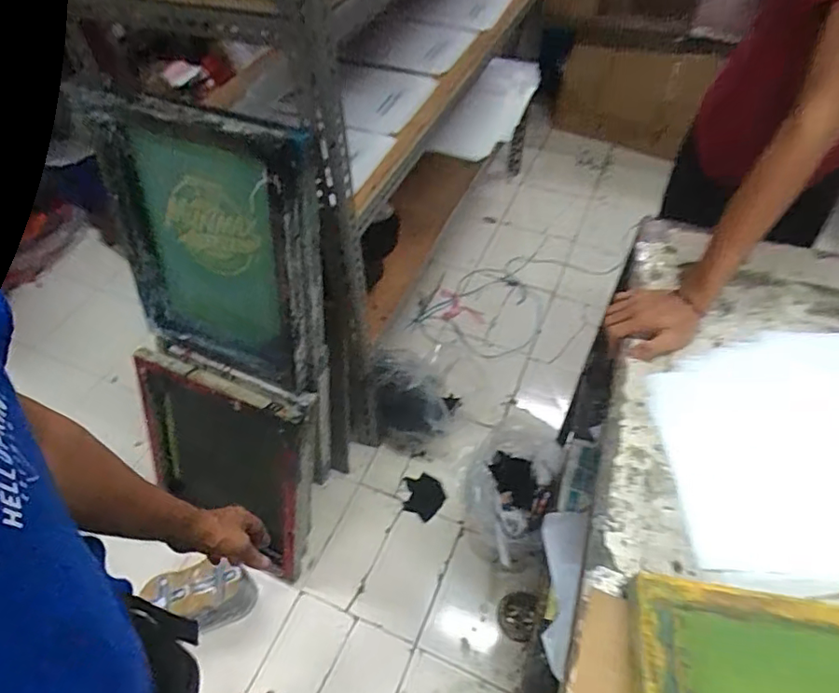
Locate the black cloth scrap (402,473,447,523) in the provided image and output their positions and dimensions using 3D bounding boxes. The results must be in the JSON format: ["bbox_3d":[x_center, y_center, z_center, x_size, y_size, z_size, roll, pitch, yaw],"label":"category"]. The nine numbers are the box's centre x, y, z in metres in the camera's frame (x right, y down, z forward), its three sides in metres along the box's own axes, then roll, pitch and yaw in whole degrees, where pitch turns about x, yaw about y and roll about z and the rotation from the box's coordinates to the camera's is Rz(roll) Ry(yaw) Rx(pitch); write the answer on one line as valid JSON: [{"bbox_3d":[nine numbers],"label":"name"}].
[{"bbox_3d":[0.005,0.397,1.463,0.118,0.013,0.111,0,52,1],"label":"black cloth scrap"}]

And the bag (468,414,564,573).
[{"bbox_3d":[0.230,0.352,1.395,0.195,0.178,0.371,16,54,13],"label":"bag"}]

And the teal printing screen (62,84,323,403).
[{"bbox_3d":[-0.380,-0.173,1.022,0.408,0.527,0.080,18,40,15],"label":"teal printing screen"}]

